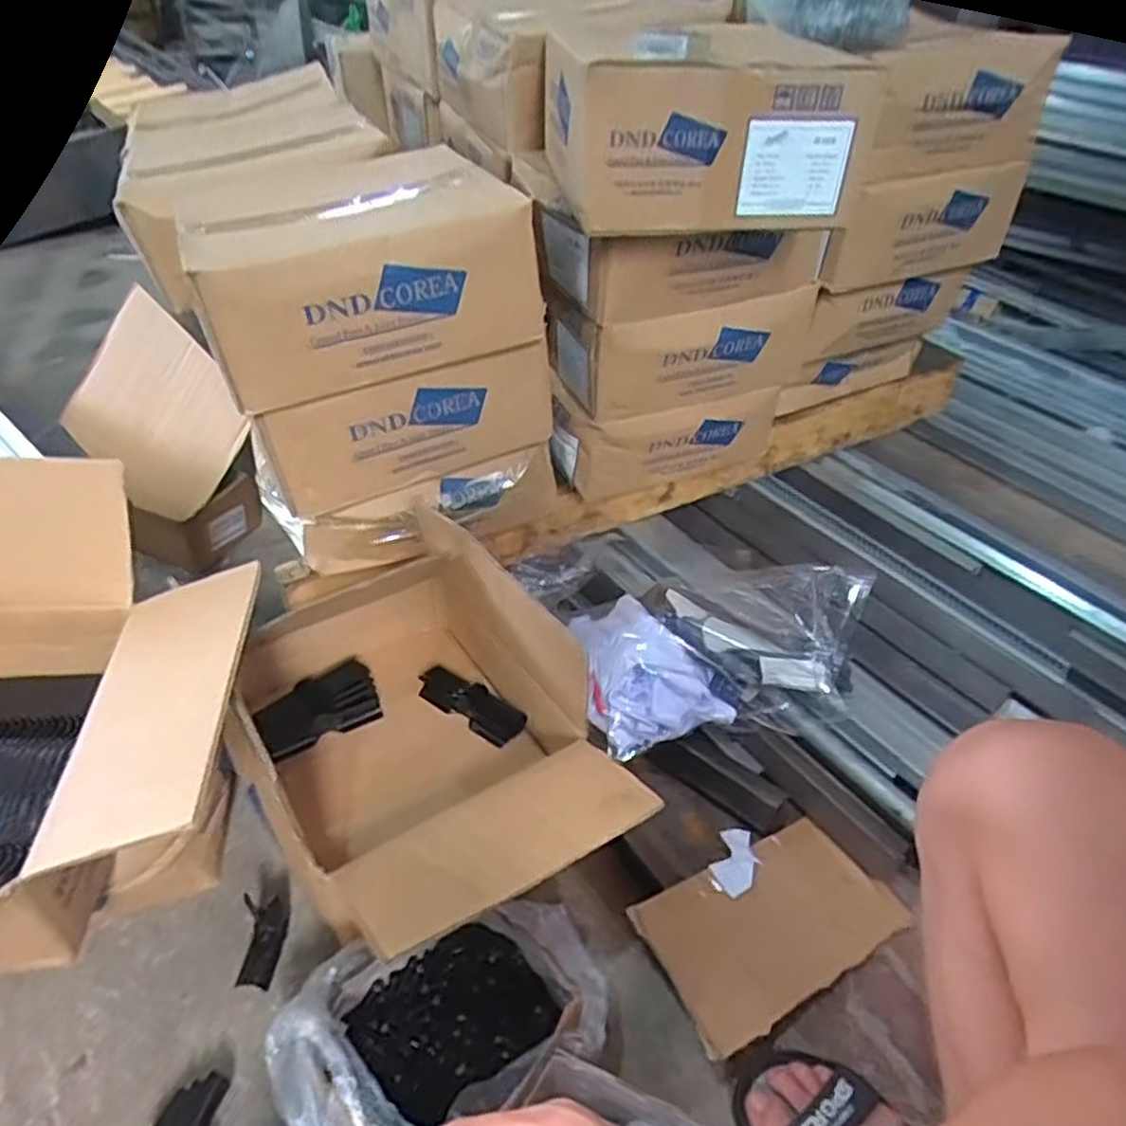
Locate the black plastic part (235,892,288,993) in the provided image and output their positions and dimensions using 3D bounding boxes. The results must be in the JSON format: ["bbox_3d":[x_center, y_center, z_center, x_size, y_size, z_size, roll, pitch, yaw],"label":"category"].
[{"bbox_3d":[-0.286,0.350,0.716,0.030,0.055,0.081,2,40,-2],"label":"black plastic part"}]

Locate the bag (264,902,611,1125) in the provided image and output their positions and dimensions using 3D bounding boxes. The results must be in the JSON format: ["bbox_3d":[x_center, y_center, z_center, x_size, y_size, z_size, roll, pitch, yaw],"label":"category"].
[{"bbox_3d":[-0.098,0.386,0.632,0.265,0.111,0.170,-20,46,-26],"label":"bag"}]

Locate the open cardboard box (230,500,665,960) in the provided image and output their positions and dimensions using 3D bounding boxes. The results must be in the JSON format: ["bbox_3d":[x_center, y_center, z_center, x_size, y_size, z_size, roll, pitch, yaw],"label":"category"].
[{"bbox_3d":[-0.158,0.160,0.776,0.304,0.224,0.463,-19,45,-25],"label":"open cardboard box"}]

